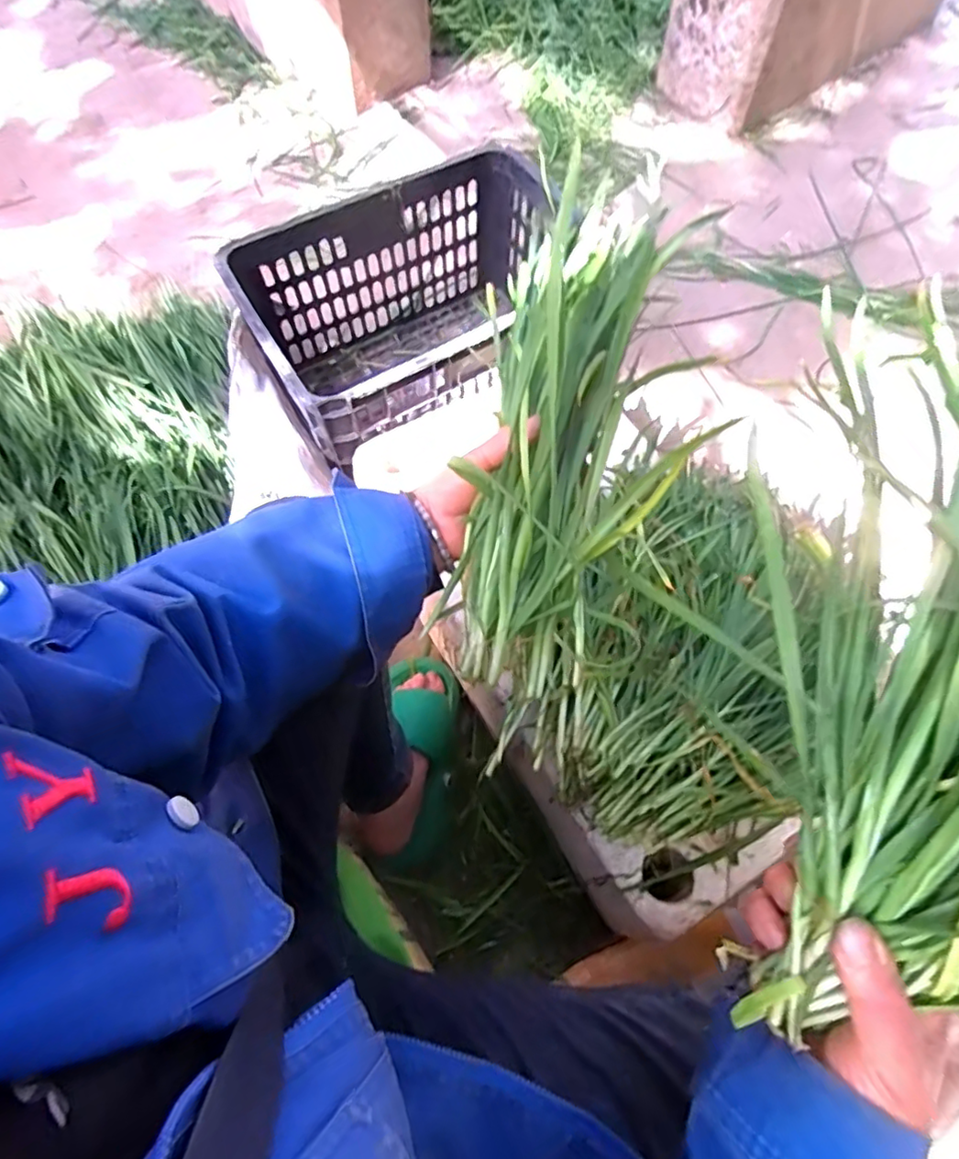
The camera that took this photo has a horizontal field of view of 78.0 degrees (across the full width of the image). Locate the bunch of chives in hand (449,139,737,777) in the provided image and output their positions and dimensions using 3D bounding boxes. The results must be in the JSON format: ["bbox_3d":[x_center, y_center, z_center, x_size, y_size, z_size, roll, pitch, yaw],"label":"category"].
[{"bbox_3d":[0.064,-0.080,0.395,0.126,0.059,0.369,11,84,5],"label":"bunch of chives in hand"}]

